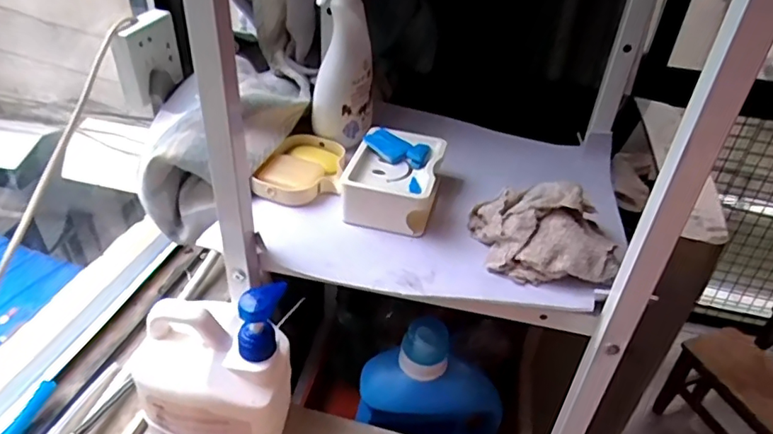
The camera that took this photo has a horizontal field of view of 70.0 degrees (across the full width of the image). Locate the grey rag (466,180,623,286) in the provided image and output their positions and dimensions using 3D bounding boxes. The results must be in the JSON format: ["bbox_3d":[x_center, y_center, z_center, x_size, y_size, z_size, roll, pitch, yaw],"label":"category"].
[{"bbox_3d":[0.165,0.009,0.577,0.139,0.069,0.113,3,36,-2],"label":"grey rag"}]

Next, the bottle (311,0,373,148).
[{"bbox_3d":[-0.051,-0.212,0.689,0.078,0.231,0.081,2,36,-3],"label":"bottle"}]

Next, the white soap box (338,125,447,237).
[{"bbox_3d":[0.011,-0.048,0.649,0.100,0.056,0.142,10,36,7],"label":"white soap box"}]

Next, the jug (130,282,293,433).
[{"bbox_3d":[-0.166,0.159,0.557,0.129,0.191,0.125,18,38,18],"label":"jug"}]

